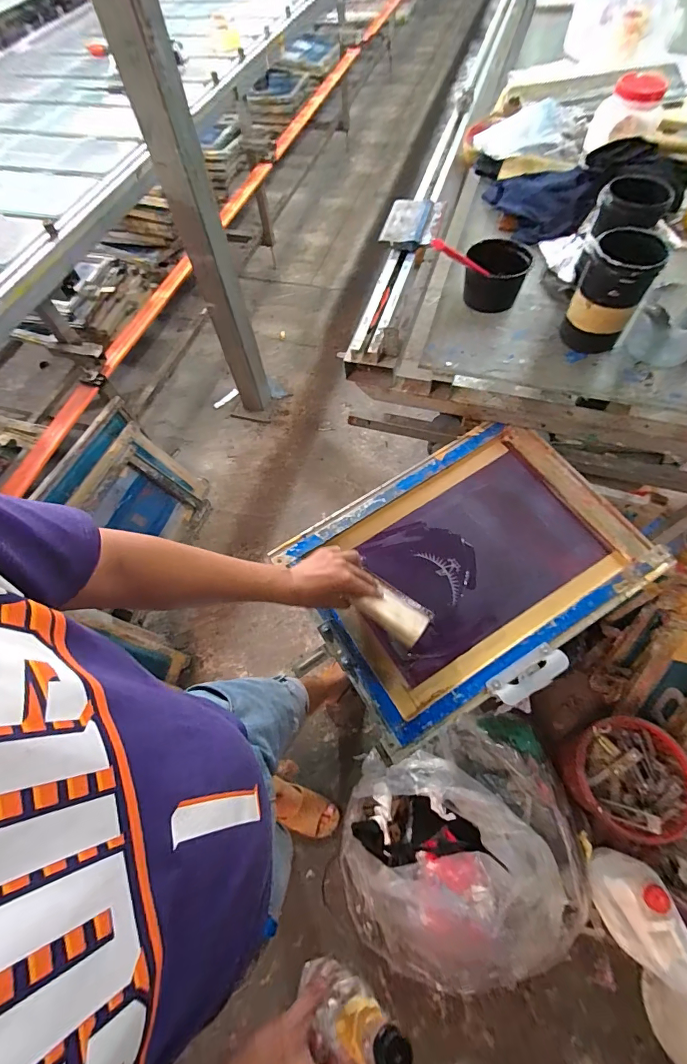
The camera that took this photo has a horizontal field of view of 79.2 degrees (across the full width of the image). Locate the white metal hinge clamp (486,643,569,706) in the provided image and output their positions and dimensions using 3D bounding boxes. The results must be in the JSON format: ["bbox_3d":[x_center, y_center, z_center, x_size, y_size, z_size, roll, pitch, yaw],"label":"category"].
[{"bbox_3d":[0.280,0.215,0.628,0.118,0.030,0.048,-28,64,-11],"label":"white metal hinge clamp"}]

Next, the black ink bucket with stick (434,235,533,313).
[{"bbox_3d":[0.297,-0.499,0.816,0.111,0.087,0.105,-2,62,3],"label":"black ink bucket with stick"}]

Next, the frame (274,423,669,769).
[{"bbox_3d":[0.212,0.049,0.734,0.529,0.035,0.390,-32,69,-6],"label":"frame"}]

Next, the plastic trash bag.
[{"bbox_3d":[0.279,0.749,0.988,0.598,0.316,0.500,-18,62,-5],"label":"plastic trash bag"}]

